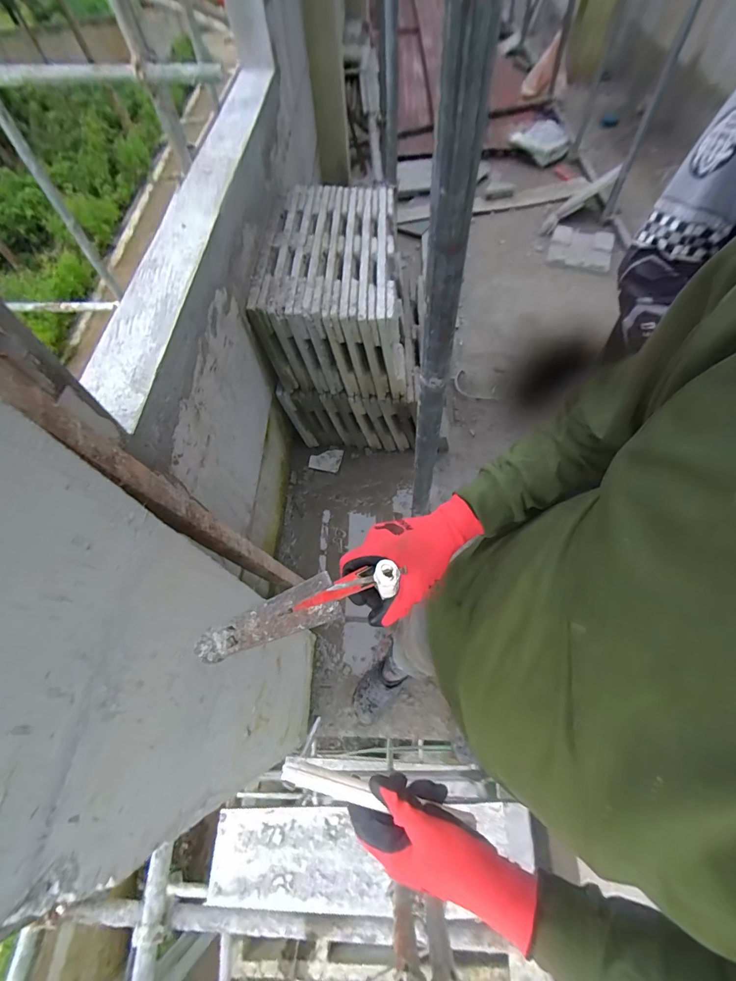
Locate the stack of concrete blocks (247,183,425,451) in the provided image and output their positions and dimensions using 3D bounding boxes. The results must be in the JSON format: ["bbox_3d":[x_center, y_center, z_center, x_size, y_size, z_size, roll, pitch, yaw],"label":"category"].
[{"bbox_3d":[-0.080,-0.703,1.599,0.535,0.651,0.807,2,62,3],"label":"stack of concrete blocks"}]

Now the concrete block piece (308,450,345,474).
[{"bbox_3d":[-0.188,-0.140,1.702,0.136,0.022,0.111,10,62,7],"label":"concrete block piece"}]

